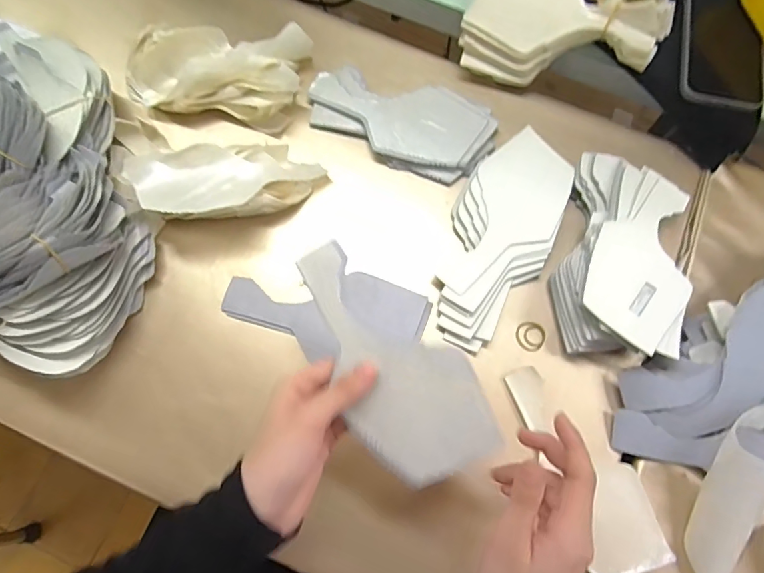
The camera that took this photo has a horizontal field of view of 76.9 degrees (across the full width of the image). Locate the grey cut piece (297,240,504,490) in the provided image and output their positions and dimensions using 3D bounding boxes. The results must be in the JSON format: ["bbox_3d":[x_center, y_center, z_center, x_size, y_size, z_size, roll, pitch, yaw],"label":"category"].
[{"bbox_3d":[0.001,0.053,0.332,0.083,0.019,0.177,-38,84,-8],"label":"grey cut piece"}]

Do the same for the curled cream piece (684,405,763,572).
[{"bbox_3d":[0.288,0.166,0.385,0.046,0.030,0.164,22,93,5],"label":"curled cream piece"}]

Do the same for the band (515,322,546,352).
[{"bbox_3d":[0.140,0.047,0.454,0.028,0.004,0.028,0,77,0],"label":"band"}]

